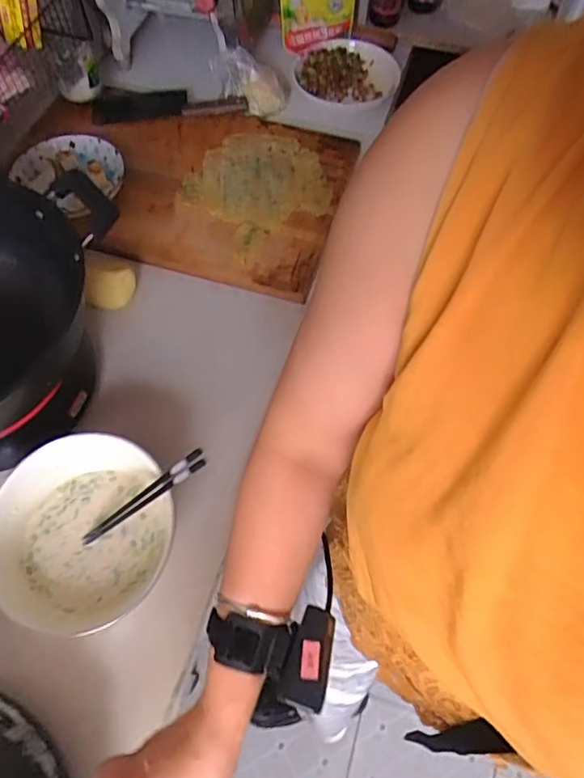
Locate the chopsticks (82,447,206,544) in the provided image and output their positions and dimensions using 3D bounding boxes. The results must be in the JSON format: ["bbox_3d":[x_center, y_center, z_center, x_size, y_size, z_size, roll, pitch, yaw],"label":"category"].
[{"bbox_3d":[-0.163,0.121,0.589,0.180,0.011,0.019,-36,64,17],"label":"chopsticks"}]

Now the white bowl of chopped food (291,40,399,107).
[{"bbox_3d":[0.108,-0.602,1.044,0.200,0.049,0.165,5,62,2],"label":"white bowl of chopped food"}]

